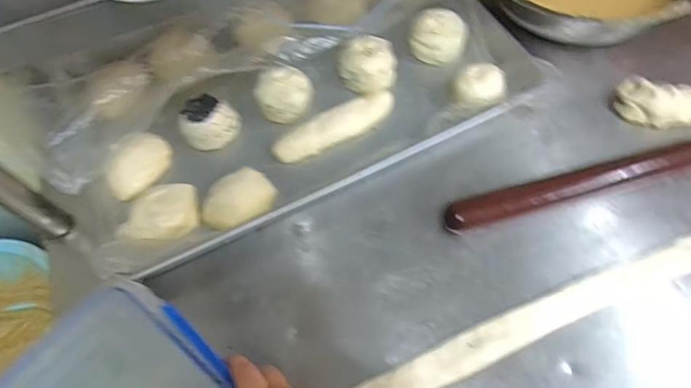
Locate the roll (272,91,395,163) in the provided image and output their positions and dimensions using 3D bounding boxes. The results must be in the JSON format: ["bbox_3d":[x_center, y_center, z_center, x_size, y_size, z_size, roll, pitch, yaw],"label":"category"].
[{"bbox_3d":[-0.014,-0.092,0.653,0.173,0.031,0.040,-25,63,-9],"label":"roll"}]

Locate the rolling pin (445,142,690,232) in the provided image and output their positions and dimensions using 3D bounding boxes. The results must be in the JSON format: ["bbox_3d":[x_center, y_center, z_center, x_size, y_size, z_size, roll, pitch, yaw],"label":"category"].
[{"bbox_3d":[0.272,-0.015,0.578,0.310,0.032,0.037,-15,61,-4],"label":"rolling pin"}]

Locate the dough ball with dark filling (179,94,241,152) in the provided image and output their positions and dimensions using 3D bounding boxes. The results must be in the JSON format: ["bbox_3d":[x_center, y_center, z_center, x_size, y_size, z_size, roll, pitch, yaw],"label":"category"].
[{"bbox_3d":[-0.187,-0.104,0.657,0.078,0.055,0.066,-31,64,-12],"label":"dough ball with dark filling"}]

